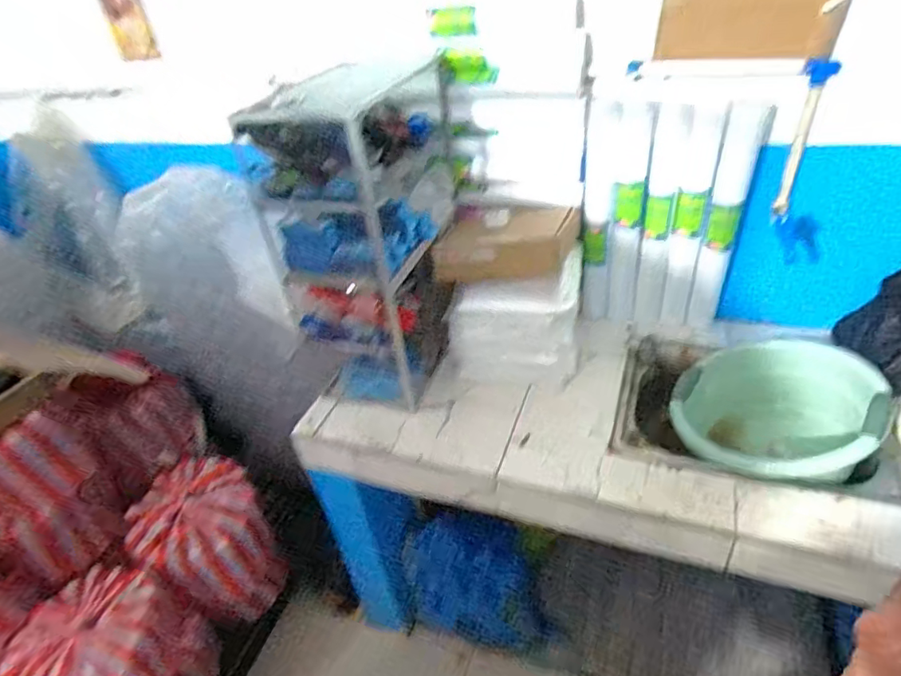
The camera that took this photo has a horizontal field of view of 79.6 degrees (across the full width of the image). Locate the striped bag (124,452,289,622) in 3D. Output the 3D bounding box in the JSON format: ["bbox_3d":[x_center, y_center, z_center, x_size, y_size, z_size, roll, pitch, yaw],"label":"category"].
[{"bbox_3d":[-0.666,0.560,1.502,0.323,0.350,0.305,27,49,37],"label":"striped bag"}]

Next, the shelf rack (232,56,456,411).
[{"bbox_3d":[-0.151,-0.213,1.124,0.253,0.587,0.378,7,39,19],"label":"shelf rack"}]

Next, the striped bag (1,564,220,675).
[{"bbox_3d":[-0.776,0.798,1.292,0.254,0.458,0.296,7,39,19],"label":"striped bag"}]

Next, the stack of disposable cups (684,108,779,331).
[{"bbox_3d":[0.551,-0.222,1.089,0.069,0.461,0.066,22,46,34],"label":"stack of disposable cups"}]

